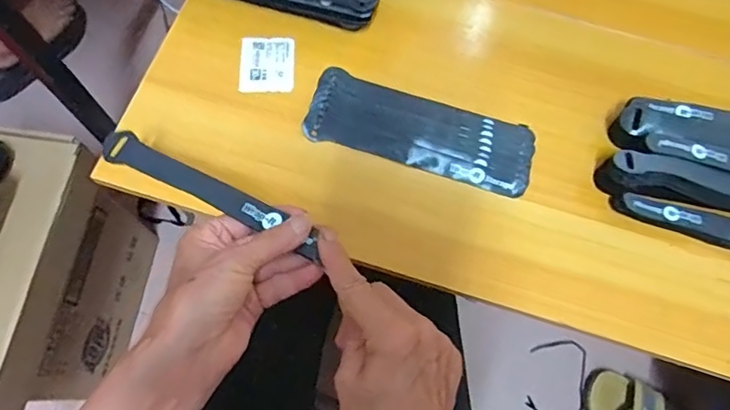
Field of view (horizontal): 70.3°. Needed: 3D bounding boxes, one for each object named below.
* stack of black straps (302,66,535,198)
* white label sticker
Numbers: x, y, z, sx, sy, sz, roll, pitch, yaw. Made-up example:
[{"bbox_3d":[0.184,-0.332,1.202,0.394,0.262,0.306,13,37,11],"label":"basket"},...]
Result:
[{"bbox_3d":[0.050,-0.065,0.465,0.199,0.010,0.069,17,72,4],"label":"stack of black straps"},{"bbox_3d":[-0.092,-0.131,0.486,0.050,0.004,0.058,0,69,-4],"label":"white label sticker"}]

